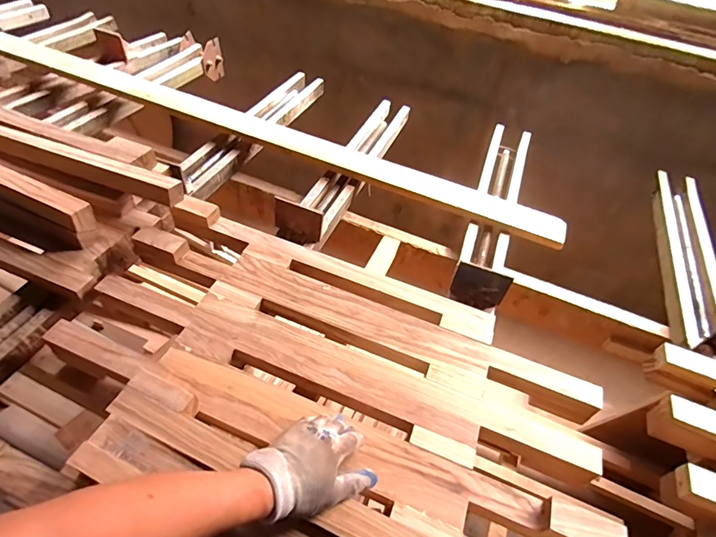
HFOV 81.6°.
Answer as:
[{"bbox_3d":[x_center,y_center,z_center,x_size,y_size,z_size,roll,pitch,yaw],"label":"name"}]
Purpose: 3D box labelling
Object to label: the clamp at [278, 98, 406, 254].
[{"bbox_3d":[-0.003,-0.349,1.227,0.119,0.107,0.827,19,47,11],"label":"clamp"}]

